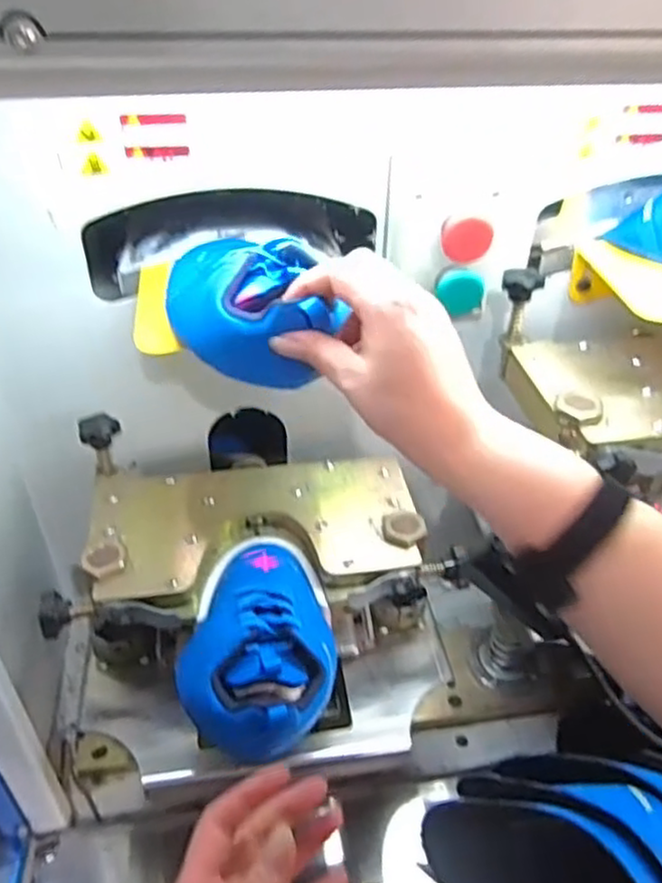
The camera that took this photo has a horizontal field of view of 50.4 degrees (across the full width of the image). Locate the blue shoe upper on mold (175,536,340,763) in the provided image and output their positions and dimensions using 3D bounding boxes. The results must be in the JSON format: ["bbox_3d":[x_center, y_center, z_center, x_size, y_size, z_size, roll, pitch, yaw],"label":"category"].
[{"bbox_3d":[-0.054,0.147,0.533,0.111,0.069,0.202,-2,27,-5],"label":"blue shoe upper on mold"}]

